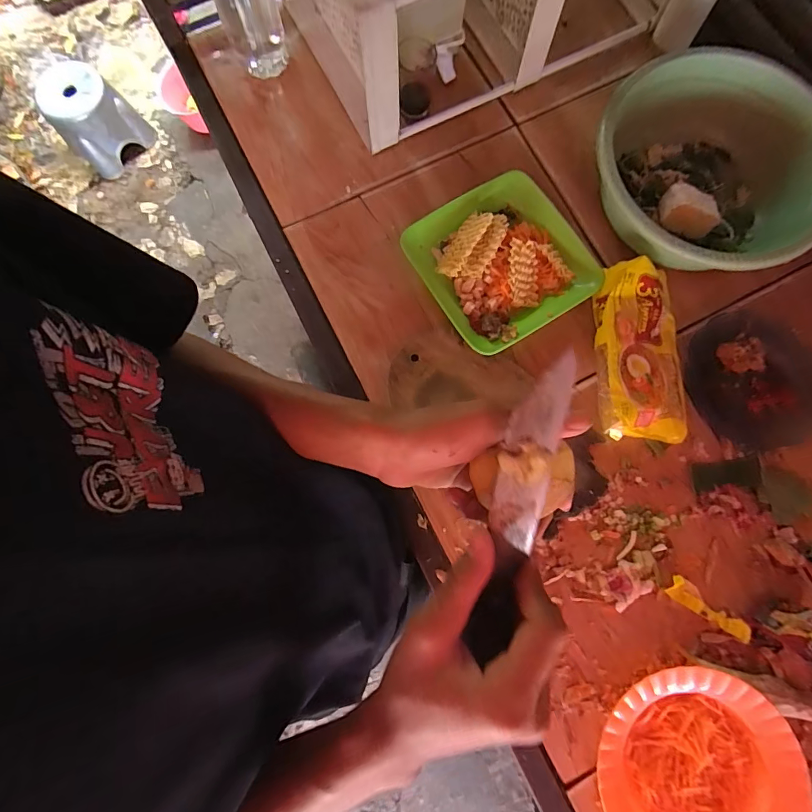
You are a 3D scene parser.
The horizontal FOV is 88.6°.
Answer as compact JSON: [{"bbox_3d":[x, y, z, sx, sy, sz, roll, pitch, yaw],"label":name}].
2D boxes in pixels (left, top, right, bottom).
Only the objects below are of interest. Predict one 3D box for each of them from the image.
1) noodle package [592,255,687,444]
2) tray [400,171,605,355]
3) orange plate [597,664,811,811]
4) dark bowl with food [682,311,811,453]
[{"bbox_3d":[0.311,-0.071,0.548,0.116,0.059,0.231,1,80,2],"label":"noodle package"},{"bbox_3d":[0.136,-0.204,0.587,0.215,0.032,0.217,-33,81,-4],"label":"tray"},{"bbox_3d":[0.321,0.406,0.462,0.209,0.041,0.208,0,80,1],"label":"orange plate"},{"bbox_3d":[0.465,-0.034,0.554,0.158,0.035,0.179,-32,81,-4],"label":"dark bowl with food"}]

